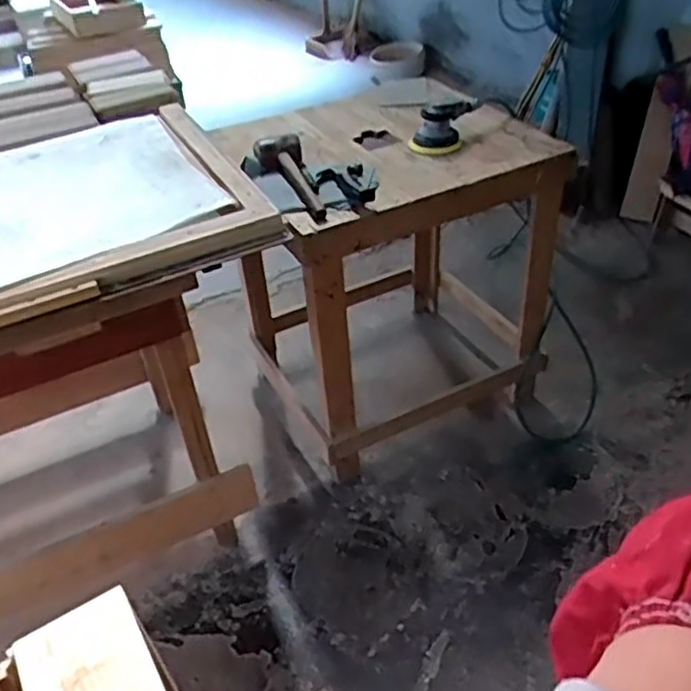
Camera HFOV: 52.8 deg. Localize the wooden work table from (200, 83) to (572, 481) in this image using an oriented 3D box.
[{"bbox_3d":[0.115,-0.204,1.840,0.690,0.794,0.580,-21,42,-18],"label":"wooden work table"}]

